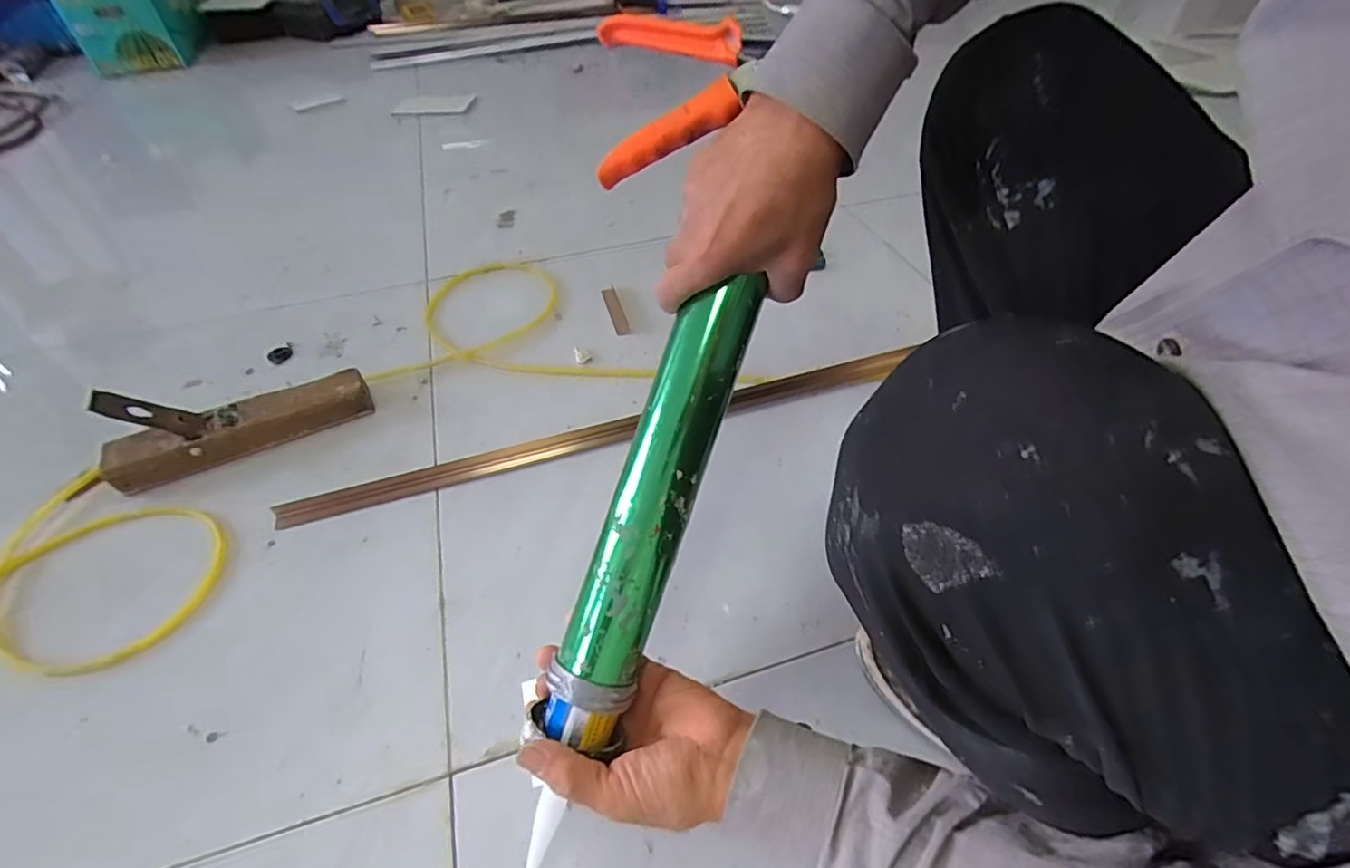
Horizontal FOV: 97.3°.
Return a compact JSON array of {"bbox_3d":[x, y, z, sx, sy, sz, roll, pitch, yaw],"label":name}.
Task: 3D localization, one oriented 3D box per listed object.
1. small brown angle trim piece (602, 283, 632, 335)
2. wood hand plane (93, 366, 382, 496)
[{"bbox_3d":[-0.094,-0.196,0.950,0.023,0.013,0.124,-12,48,-12],"label":"small brown angle trim piece"},{"bbox_3d":[-0.516,-0.023,0.699,0.276,0.099,0.051,-25,52,-22],"label":"wood hand plane"}]

